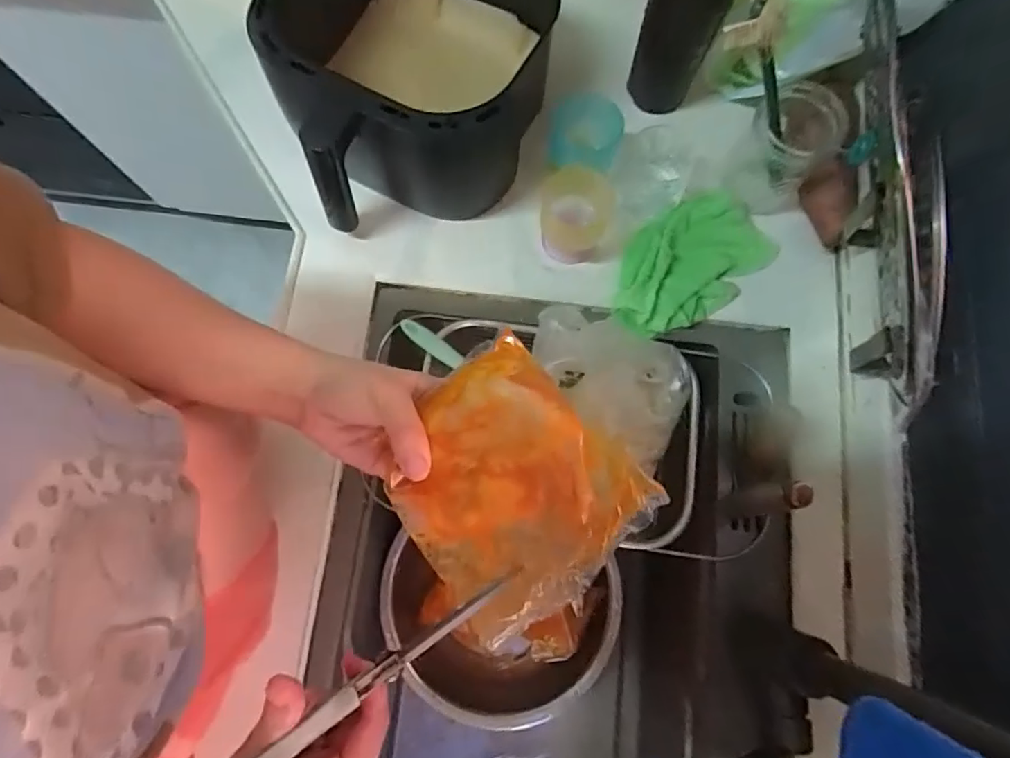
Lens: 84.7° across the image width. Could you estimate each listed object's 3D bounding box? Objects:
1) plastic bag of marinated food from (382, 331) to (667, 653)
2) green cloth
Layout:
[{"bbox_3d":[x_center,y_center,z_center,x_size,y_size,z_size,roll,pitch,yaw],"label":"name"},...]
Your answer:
[{"bbox_3d":[-0.001,0.060,0.332,0.125,0.022,0.148,-42,68,1],"label":"plastic bag of marinated food"},{"bbox_3d":[0.194,-0.123,0.592,0.187,0.020,0.112,-31,79,-7],"label":"green cloth"}]

